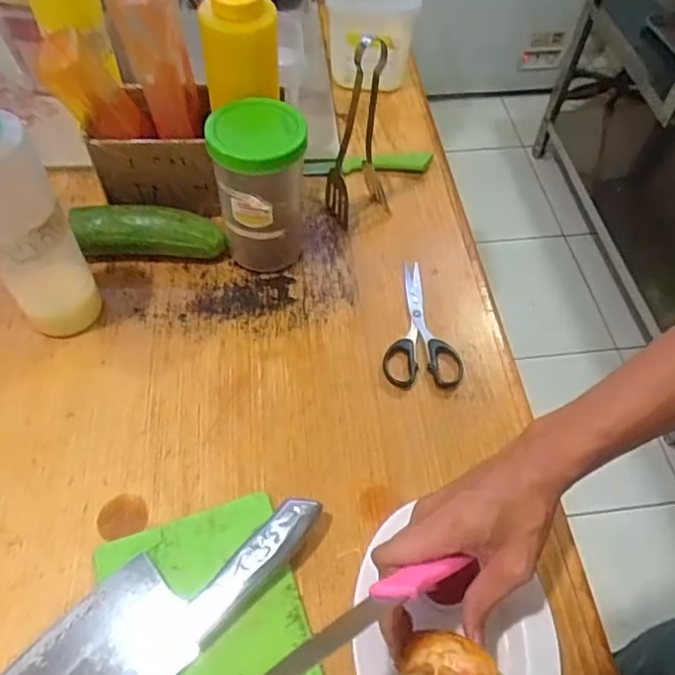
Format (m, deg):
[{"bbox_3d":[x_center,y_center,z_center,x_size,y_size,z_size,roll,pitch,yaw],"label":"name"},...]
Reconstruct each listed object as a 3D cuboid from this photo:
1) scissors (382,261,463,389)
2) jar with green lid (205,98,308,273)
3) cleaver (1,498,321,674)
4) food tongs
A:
[{"bbox_3d":[0.080,-0.017,0.595,0.073,0.005,0.153,0,55,-4],"label":"scissors"},{"bbox_3d":[-0.075,-0.137,0.580,0.082,0.158,0.079,-5,55,-6],"label":"jar with green lid"},{"bbox_3d":[-0.138,0.200,0.414,0.089,0.030,0.268,37,61,21],"label":"cleaver"},{"bbox_3d":[0.025,-0.212,0.617,0.066,0.196,0.042,-30,62,-22],"label":"food tongs"}]

